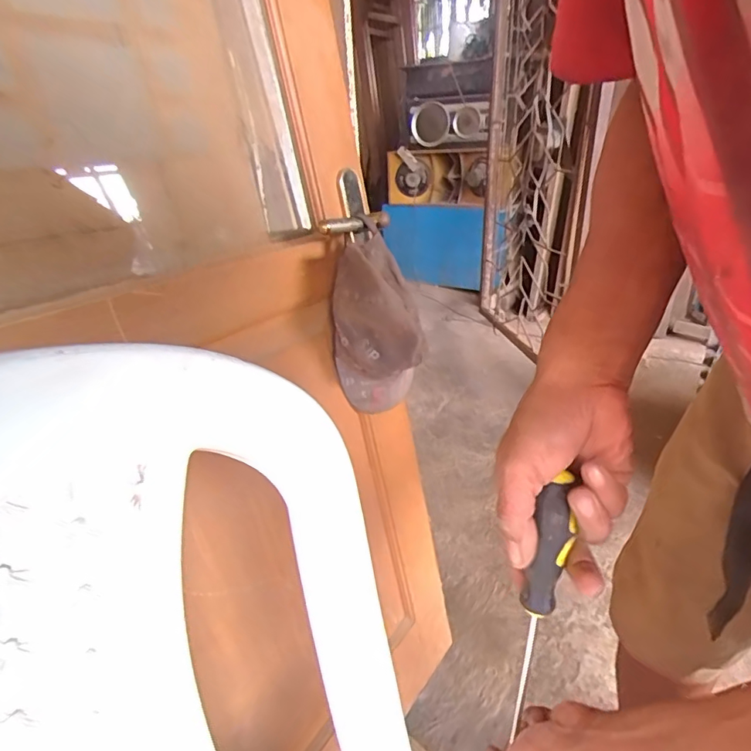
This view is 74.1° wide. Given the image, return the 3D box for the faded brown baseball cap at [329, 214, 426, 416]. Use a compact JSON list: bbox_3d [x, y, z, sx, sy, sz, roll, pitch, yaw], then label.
[{"bbox_3d":[-0.001,-0.060,0.692,0.112,0.242,0.123,-5,27,-4],"label":"faded brown baseball cap"}]

